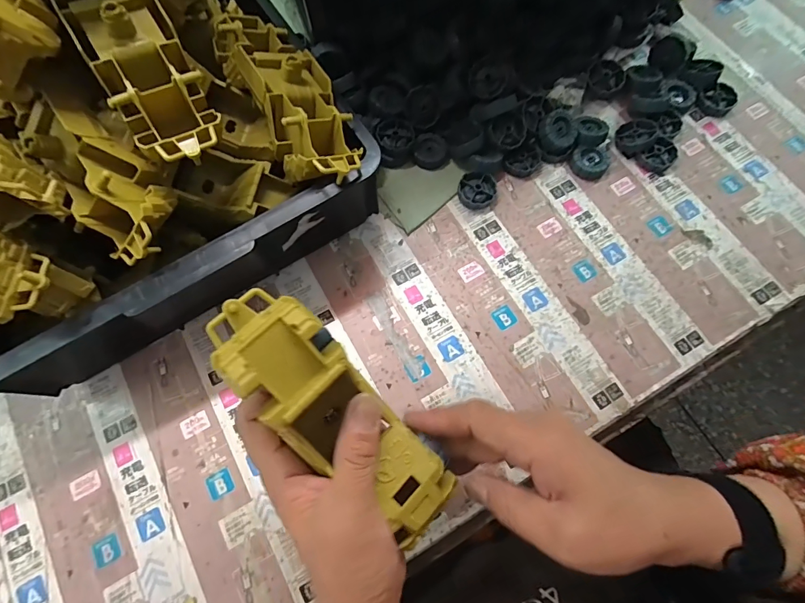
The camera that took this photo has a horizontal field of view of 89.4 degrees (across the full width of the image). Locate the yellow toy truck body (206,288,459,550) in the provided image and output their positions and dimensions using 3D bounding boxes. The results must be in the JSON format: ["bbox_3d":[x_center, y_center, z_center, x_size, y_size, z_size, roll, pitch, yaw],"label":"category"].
[{"bbox_3d":[-0.033,0.065,0.228,0.052,0.048,0.169,-45,107,-11],"label":"yellow toy truck body"}]

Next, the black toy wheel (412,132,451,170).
[{"bbox_3d":[0.029,-0.159,0.431,0.036,0.015,0.036,0,73,1],"label":"black toy wheel"}]

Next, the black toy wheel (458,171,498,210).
[{"bbox_3d":[0.076,-0.113,0.416,0.038,0.015,0.037,0,73,1],"label":"black toy wheel"}]

